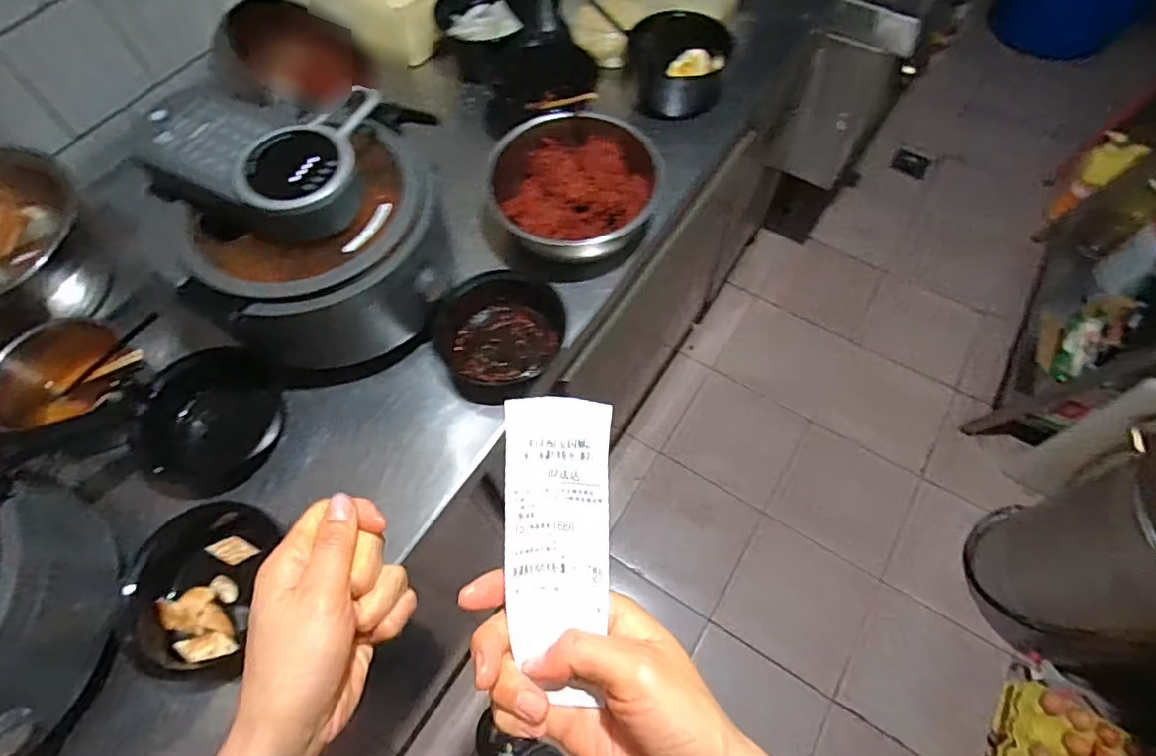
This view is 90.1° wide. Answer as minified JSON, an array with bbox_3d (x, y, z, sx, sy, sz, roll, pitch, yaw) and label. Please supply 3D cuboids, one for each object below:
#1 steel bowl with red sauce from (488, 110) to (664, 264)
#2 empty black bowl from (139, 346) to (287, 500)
[{"bbox_3d":[-0.008,-0.273,0.837,0.239,0.092,0.231,-1,62,1],"label":"steel bowl with red sauce"},{"bbox_3d":[-0.449,0.052,0.715,0.153,0.055,0.176,4,63,4],"label":"empty black bowl"}]

